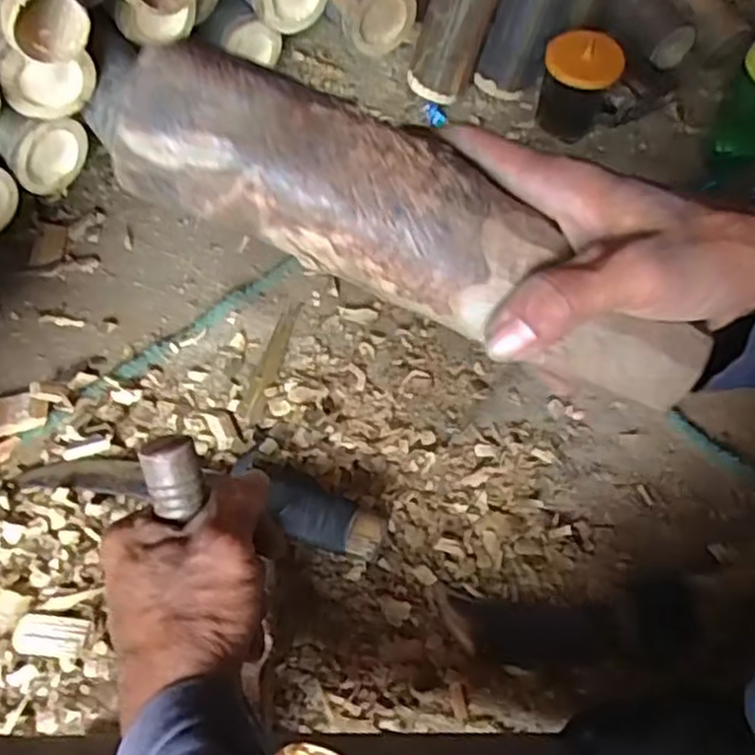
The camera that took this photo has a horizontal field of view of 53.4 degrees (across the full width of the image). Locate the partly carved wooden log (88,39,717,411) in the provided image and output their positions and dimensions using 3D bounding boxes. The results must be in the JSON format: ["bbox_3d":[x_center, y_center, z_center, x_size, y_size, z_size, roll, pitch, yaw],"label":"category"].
[{"bbox_3d":[0.022,-0.059,0.303,0.254,0.041,0.059,25,62,-11],"label":"partly carved wooden log"}]

